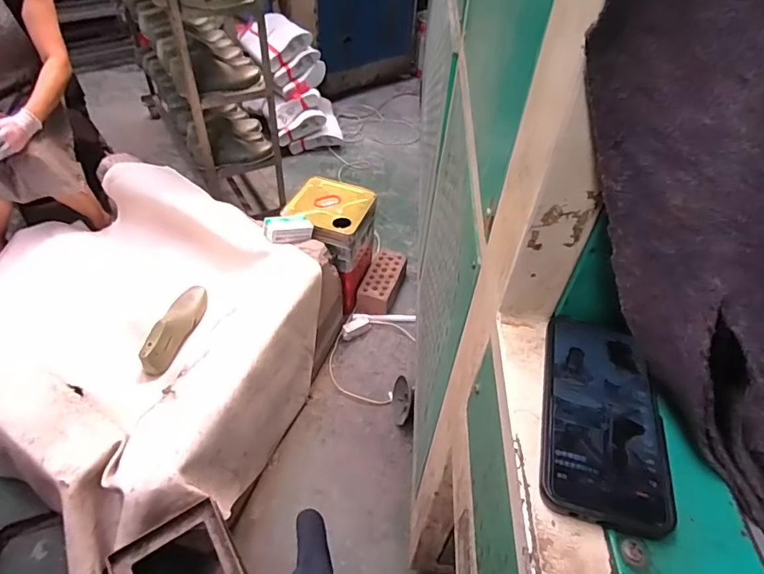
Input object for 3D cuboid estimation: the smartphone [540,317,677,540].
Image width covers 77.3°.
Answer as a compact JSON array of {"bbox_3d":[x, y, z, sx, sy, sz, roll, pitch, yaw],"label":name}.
[{"bbox_3d":[0.161,0.089,0.352,0.080,0.009,0.167,13,46,8],"label":"smartphone"}]

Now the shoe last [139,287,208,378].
[{"bbox_3d":[-0.535,0.108,1.246,0.078,0.078,0.253,11,46,6],"label":"shoe last"}]

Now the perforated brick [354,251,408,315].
[{"bbox_3d":[-0.002,-0.013,1.676,0.117,0.092,0.253,17,47,12],"label":"perforated brick"}]

